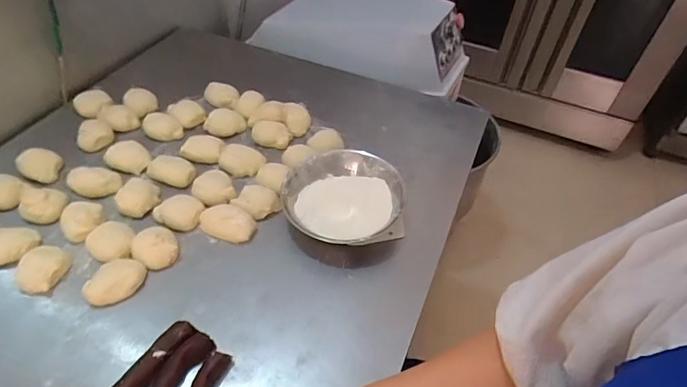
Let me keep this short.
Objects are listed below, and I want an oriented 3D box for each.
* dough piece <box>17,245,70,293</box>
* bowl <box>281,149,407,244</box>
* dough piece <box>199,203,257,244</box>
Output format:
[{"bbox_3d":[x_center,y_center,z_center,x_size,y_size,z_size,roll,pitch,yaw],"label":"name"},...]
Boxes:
[{"bbox_3d":[-0.414,0.103,0.603,0.055,0.031,0.068,22,48,16],"label":"dough piece"},{"bbox_3d":[-0.002,0.010,0.694,0.181,0.062,0.172,2,46,-2],"label":"bowl"},{"bbox_3d":[-0.177,0.044,0.667,0.083,0.029,0.047,18,48,13],"label":"dough piece"}]

